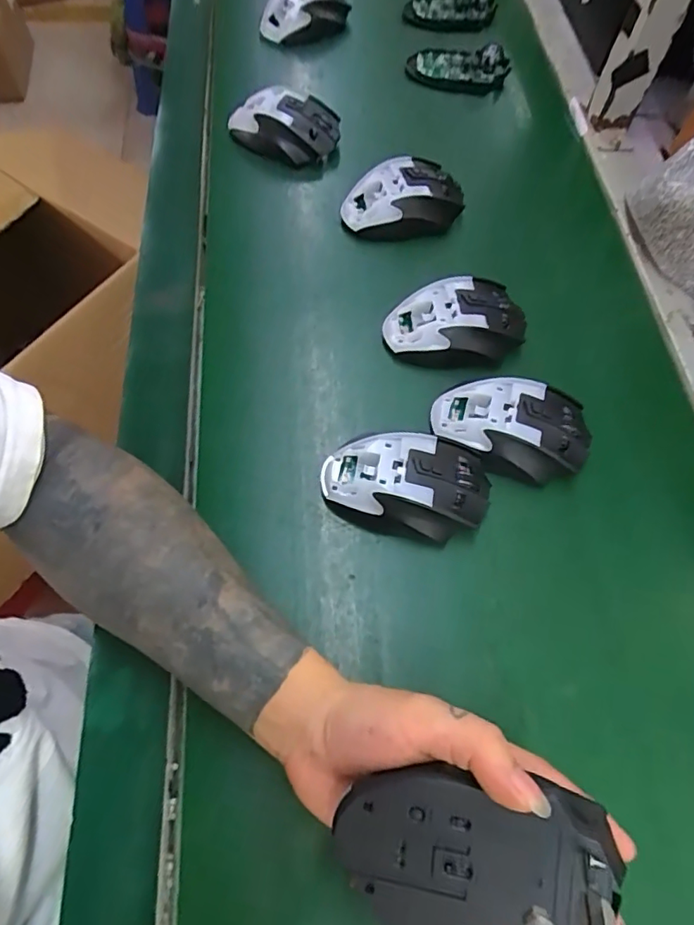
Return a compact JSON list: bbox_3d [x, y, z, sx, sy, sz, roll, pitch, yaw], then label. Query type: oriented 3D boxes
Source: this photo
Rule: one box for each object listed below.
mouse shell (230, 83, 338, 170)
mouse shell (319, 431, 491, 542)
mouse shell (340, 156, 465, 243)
[{"bbox_3d":[-0.065,-0.346,0.555,0.106,0.049,0.058,16,63,6],"label":"mouse shell"},{"bbox_3d":[0.041,0.017,0.380,0.114,0.041,0.065,6,63,1],"label":"mouse shell"},{"bbox_3d":[0.053,-0.248,0.512,0.116,0.040,0.066,-16,64,-10],"label":"mouse shell"}]

